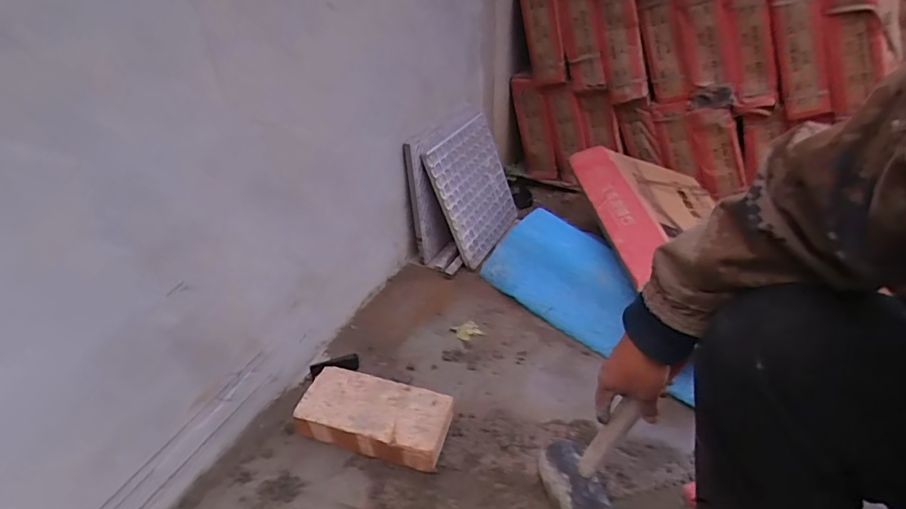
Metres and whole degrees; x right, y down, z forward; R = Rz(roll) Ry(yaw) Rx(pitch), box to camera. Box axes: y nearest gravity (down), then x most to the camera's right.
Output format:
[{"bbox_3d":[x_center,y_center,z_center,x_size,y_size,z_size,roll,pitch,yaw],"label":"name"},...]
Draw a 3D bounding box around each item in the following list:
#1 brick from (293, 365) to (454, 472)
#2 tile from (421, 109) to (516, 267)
[{"bbox_3d":[-0.127,0.272,0.853,0.245,0.065,0.118,8,40,14],"label":"brick"},{"bbox_3d":[0.064,-0.170,1.281,0.018,0.303,0.322,-6,27,34],"label":"tile"}]

